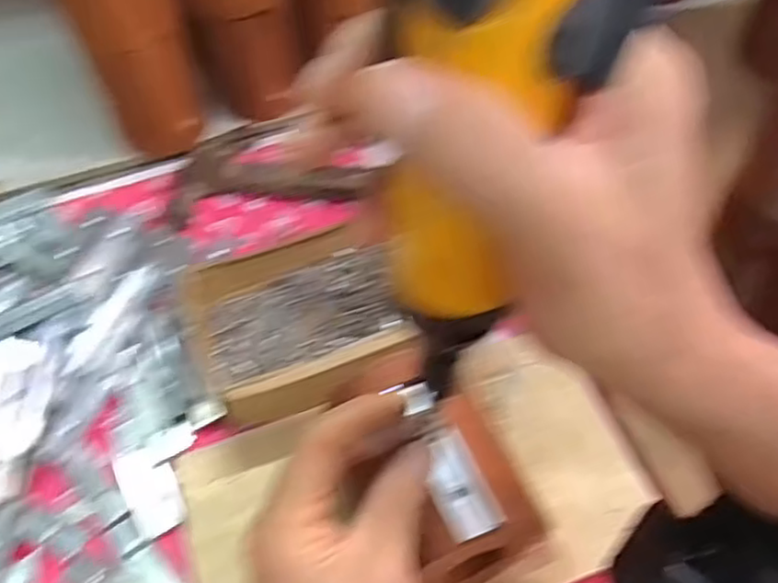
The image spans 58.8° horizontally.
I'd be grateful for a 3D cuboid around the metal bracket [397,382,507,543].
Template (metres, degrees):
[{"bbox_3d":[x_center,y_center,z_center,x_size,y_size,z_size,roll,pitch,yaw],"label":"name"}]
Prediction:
[{"bbox_3d":[0.026,0.074,0.309,0.024,0.007,0.072,-19,62,-10],"label":"metal bracket"}]

